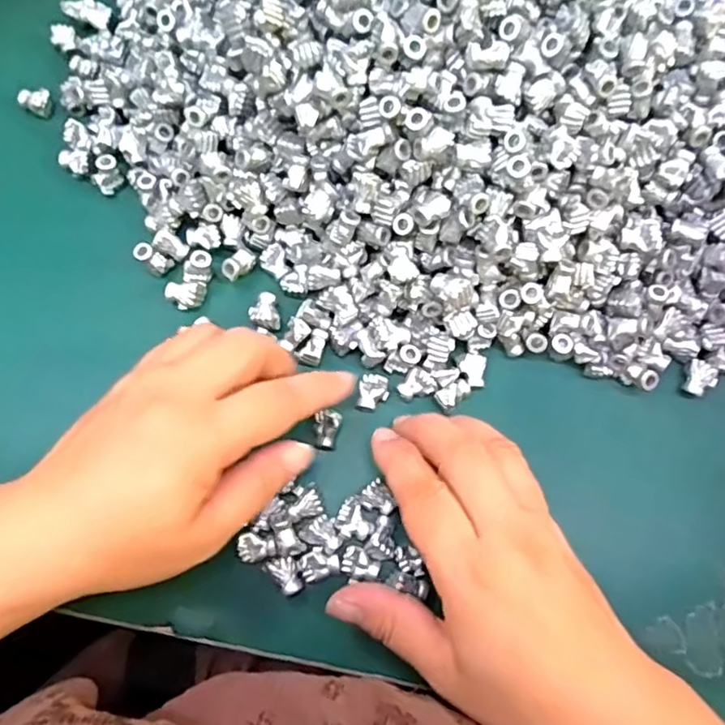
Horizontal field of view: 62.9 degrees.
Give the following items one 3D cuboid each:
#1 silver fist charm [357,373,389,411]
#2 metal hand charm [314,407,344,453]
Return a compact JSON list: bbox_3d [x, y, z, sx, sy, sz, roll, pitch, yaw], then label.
[{"bbox_3d":[0.005,0.014,0.284,0.014,0.007,0.016,2,75,-1],"label":"silver fist charm"},{"bbox_3d":[-0.017,0.032,0.278,0.011,0.014,0.018,15,75,3],"label":"metal hand charm"}]

